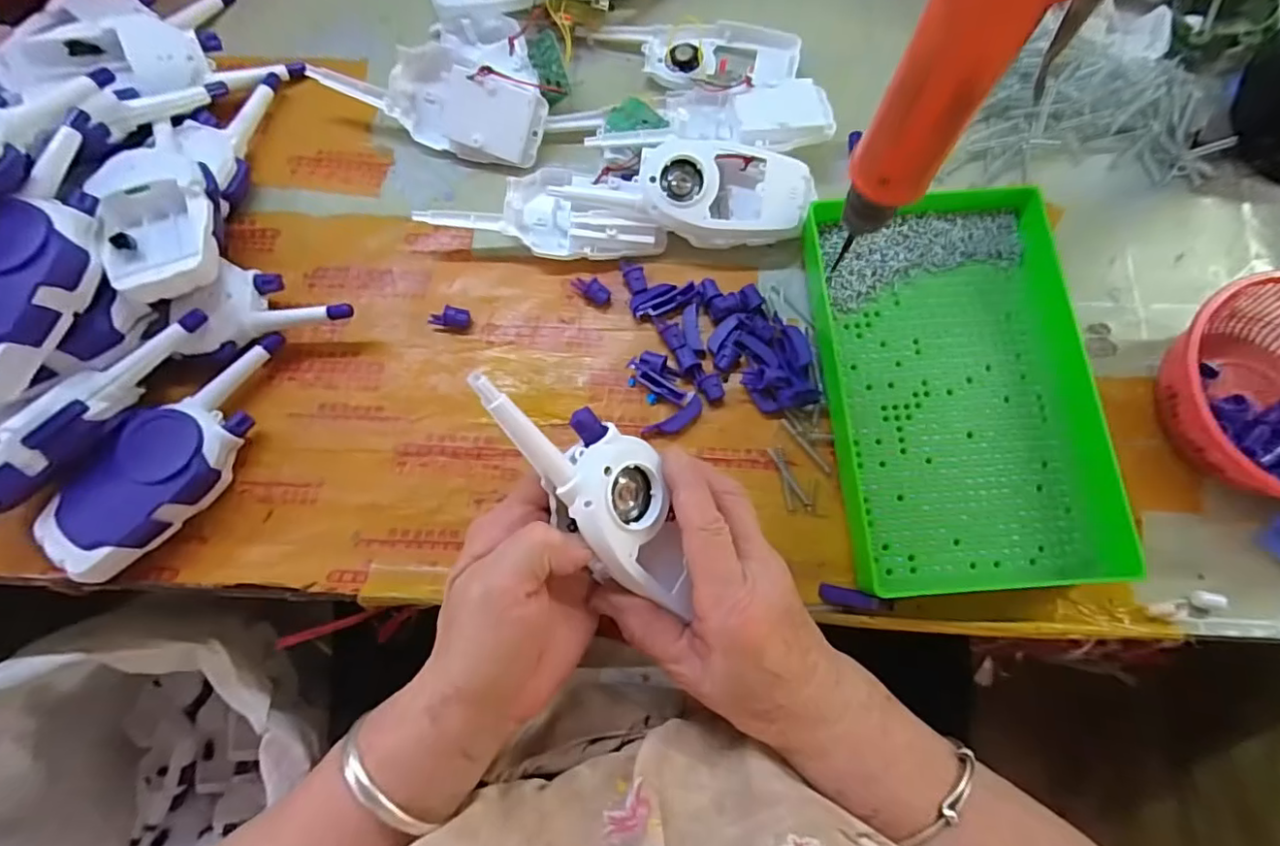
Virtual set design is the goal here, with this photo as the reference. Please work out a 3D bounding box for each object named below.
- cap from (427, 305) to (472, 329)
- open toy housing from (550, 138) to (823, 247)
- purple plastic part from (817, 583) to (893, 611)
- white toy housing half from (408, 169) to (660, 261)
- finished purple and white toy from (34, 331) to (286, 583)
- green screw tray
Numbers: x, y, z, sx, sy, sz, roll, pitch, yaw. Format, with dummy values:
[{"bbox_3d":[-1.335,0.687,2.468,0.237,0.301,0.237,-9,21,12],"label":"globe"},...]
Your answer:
[{"bbox_3d":[-0.126,-0.070,0.393,0.025,0.014,0.013,11,75,3],"label":"cap"},{"bbox_3d":[0.032,-0.151,0.392,0.166,0.041,0.058,4,75,1],"label":"open toy housing"},{"bbox_3d":[0.125,0.102,0.344,0.041,0.009,0.011,9,75,2],"label":"purple plastic part"},{"bbox_3d":[-0.062,-0.145,0.405,0.157,0.026,0.060,6,75,2],"label":"white toy housing half"},{"bbox_3d":[-0.275,0.016,0.357,0.057,0.039,0.165,30,77,8],"label":"finished purple and white toy"},{"bbox_3d":[0.190,-0.024,0.363,0.144,0.031,0.239,-4,76,0],"label":"green screw tray"}]

